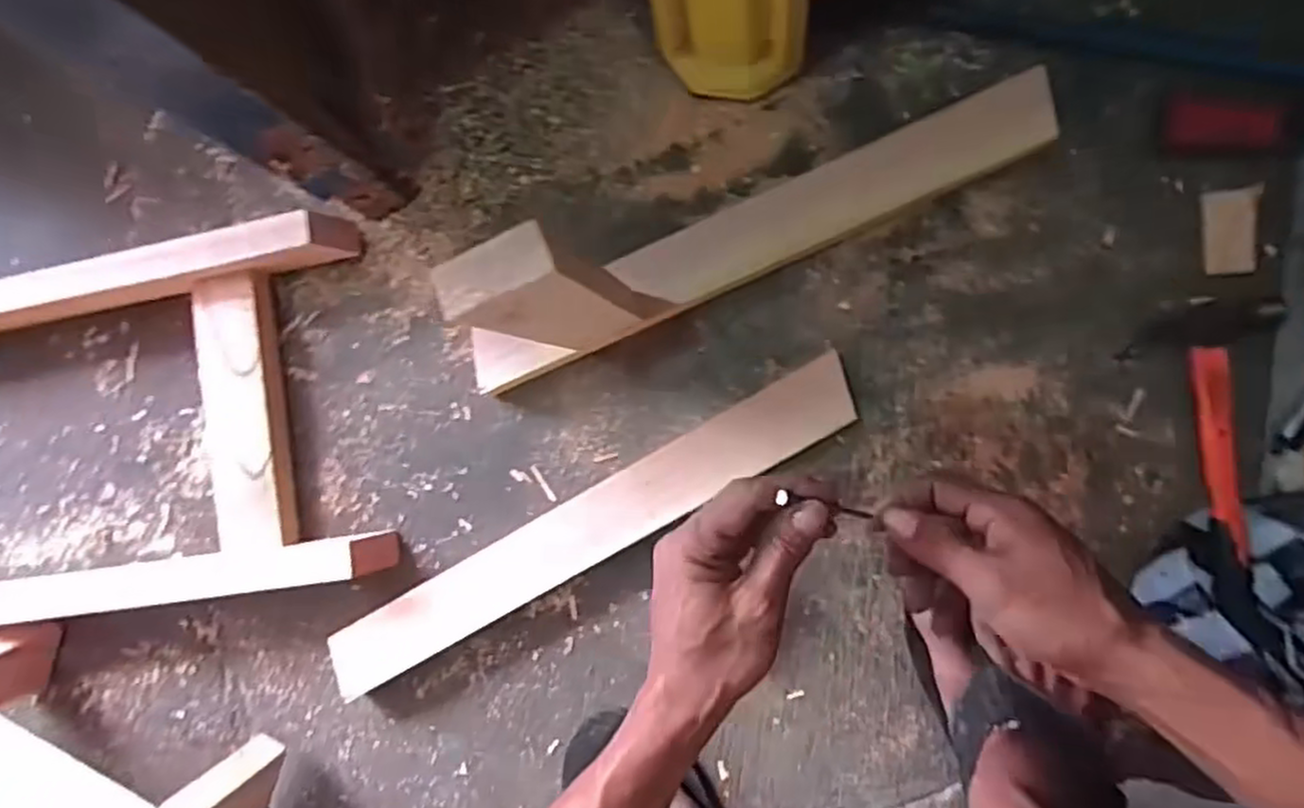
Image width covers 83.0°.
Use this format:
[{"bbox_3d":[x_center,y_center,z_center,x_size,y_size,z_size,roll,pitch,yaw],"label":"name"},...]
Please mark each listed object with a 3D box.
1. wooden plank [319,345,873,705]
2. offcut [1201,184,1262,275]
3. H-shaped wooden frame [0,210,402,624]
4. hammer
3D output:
[{"bbox_3d":[-0.053,0.104,0.579,0.459,0.016,0.059,-30,93,7],"label":"wooden plank"},{"bbox_3d":[0.408,-0.122,0.519,0.032,0.010,0.059,-1,88,10],"label":"offcut"},{"bbox_3d":[-0.475,0.032,0.637,0.473,0.082,0.299,-11,86,9],"label":"H-shaped wooden frame"},{"bbox_3d":[0.393,0.050,0.510,0.084,0.026,0.237,-4,88,10],"label":"hammer"}]

